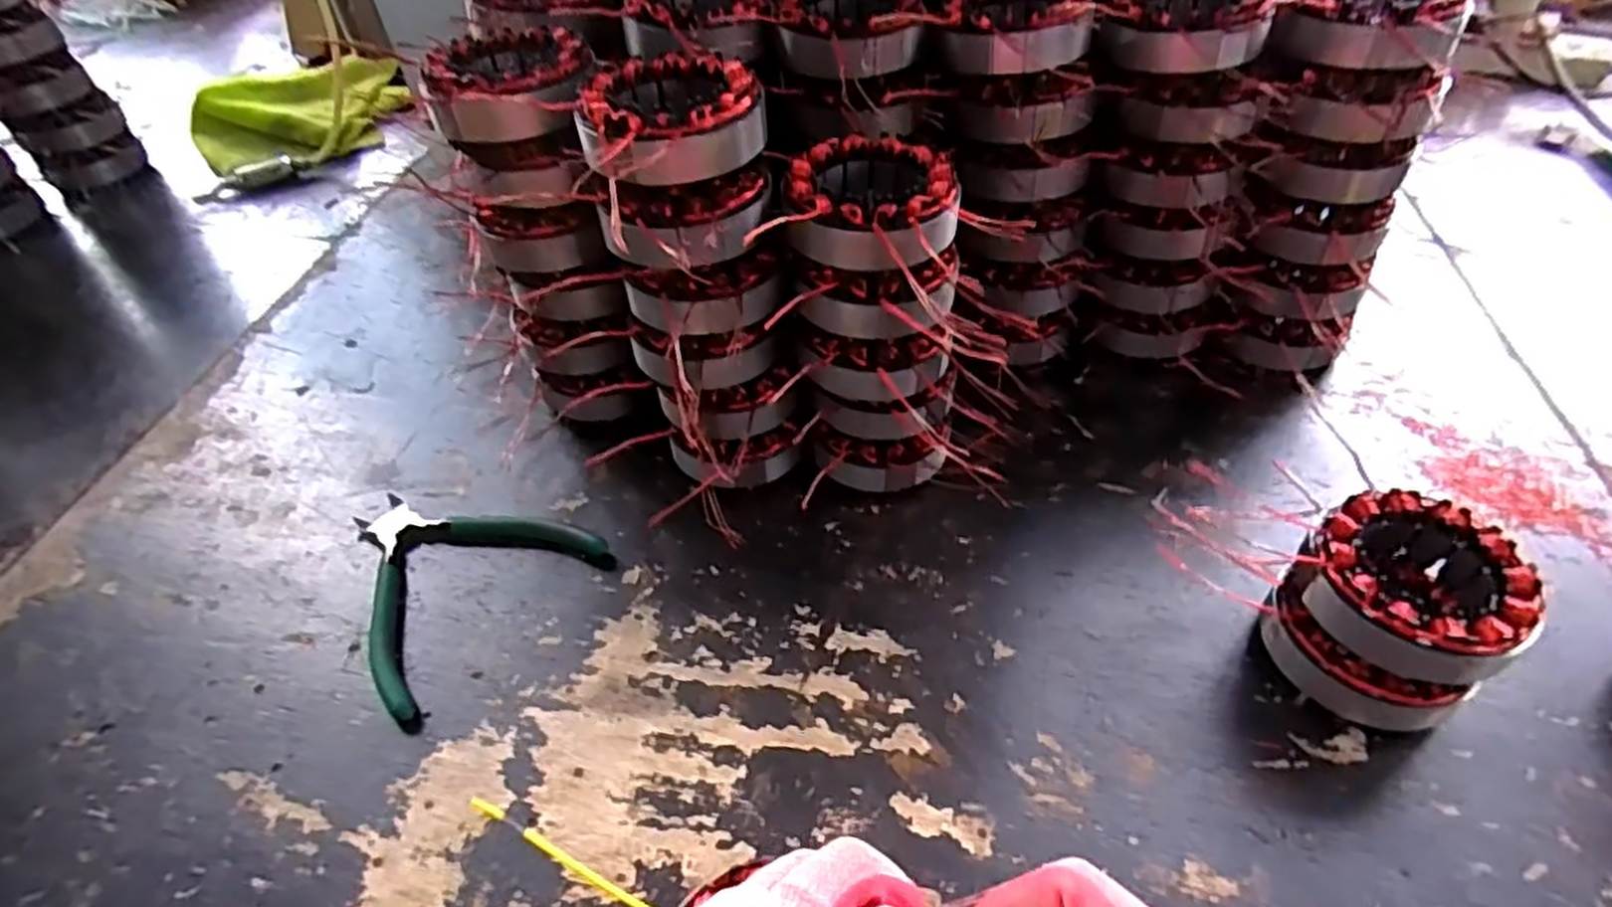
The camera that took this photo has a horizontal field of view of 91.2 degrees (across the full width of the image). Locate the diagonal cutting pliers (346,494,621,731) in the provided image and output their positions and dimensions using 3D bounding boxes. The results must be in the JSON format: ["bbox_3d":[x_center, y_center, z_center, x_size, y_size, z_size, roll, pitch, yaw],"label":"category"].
[{"bbox_3d":[-0.197,0.059,0.450,0.131,0.017,0.143,-35,55,-26],"label":"diagonal cutting pliers"}]

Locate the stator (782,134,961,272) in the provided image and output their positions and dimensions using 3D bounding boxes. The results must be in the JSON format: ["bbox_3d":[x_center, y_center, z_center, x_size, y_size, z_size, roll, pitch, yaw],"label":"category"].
[{"bbox_3d":[0.034,-0.125,0.396,0.082,0.031,0.086,9,49,11],"label":"stator"}]

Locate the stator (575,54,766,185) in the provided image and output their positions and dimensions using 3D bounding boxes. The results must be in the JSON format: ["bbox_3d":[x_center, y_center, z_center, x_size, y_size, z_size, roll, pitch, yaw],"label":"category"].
[{"bbox_3d":[-0.066,-0.159,0.378,0.083,0.033,0.074,-23,51,-18],"label":"stator"}]

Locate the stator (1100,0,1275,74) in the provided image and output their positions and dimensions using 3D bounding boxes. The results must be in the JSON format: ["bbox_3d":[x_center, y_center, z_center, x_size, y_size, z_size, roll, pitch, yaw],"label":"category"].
[{"bbox_3d":[0.214,-0.242,0.446,0.083,0.034,0.074,20,52,20],"label":"stator"}]

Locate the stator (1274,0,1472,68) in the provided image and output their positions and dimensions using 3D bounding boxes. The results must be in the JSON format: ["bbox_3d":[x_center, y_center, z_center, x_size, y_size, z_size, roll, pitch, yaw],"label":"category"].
[{"bbox_3d":[0.308,-0.240,0.429,0.075,0.031,0.082,-1,48,2],"label":"stator"}]

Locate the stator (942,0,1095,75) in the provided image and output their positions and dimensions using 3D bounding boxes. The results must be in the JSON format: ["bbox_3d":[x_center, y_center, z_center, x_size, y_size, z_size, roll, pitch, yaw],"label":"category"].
[{"bbox_3d":[0.122,-0.247,0.452,0.079,0.034,0.089,11,49,12],"label":"stator"}]

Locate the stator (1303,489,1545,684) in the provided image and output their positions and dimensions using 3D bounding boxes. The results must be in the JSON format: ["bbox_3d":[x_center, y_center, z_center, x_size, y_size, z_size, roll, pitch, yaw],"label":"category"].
[{"bbox_3d":[0.280,0.062,0.367,0.081,0.043,0.084,-1,48,2],"label":"stator"}]

